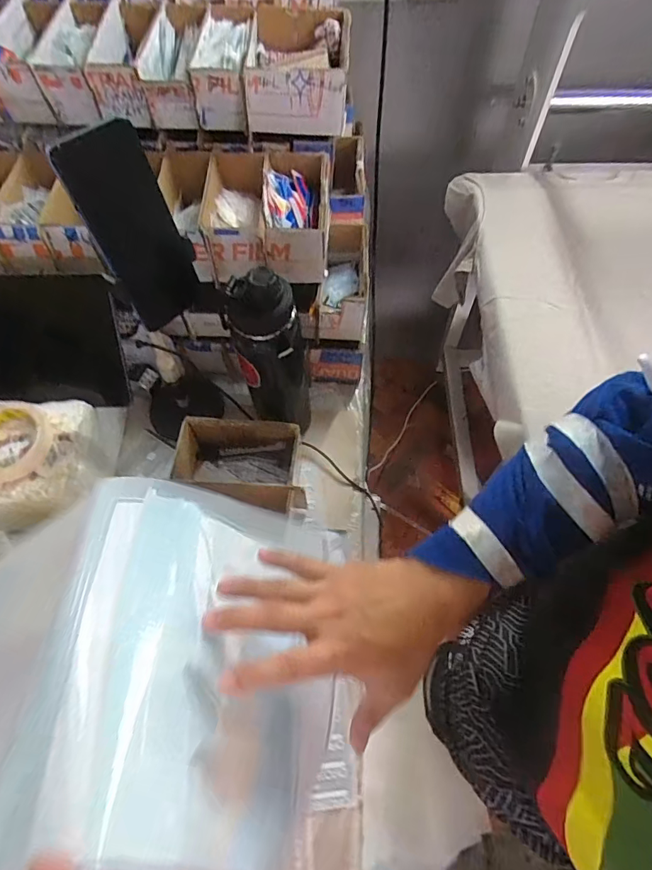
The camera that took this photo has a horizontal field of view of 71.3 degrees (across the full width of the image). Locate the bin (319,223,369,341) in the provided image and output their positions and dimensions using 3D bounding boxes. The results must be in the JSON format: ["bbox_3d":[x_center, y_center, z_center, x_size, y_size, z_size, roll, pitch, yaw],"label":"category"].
[{"bbox_3d":[0.027,-0.225,0.650,0.064,0.083,0.184,2,62,2],"label":"bin"}]

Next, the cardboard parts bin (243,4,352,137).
[{"bbox_3d":[-0.033,-0.504,0.619,0.132,0.071,0.206,2,61,2],"label":"cardboard parts bin"}]

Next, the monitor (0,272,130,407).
[{"bbox_3d":[-0.384,-0.110,0.574,0.230,0.185,0.018,-4,41,-12],"label":"monitor"}]

